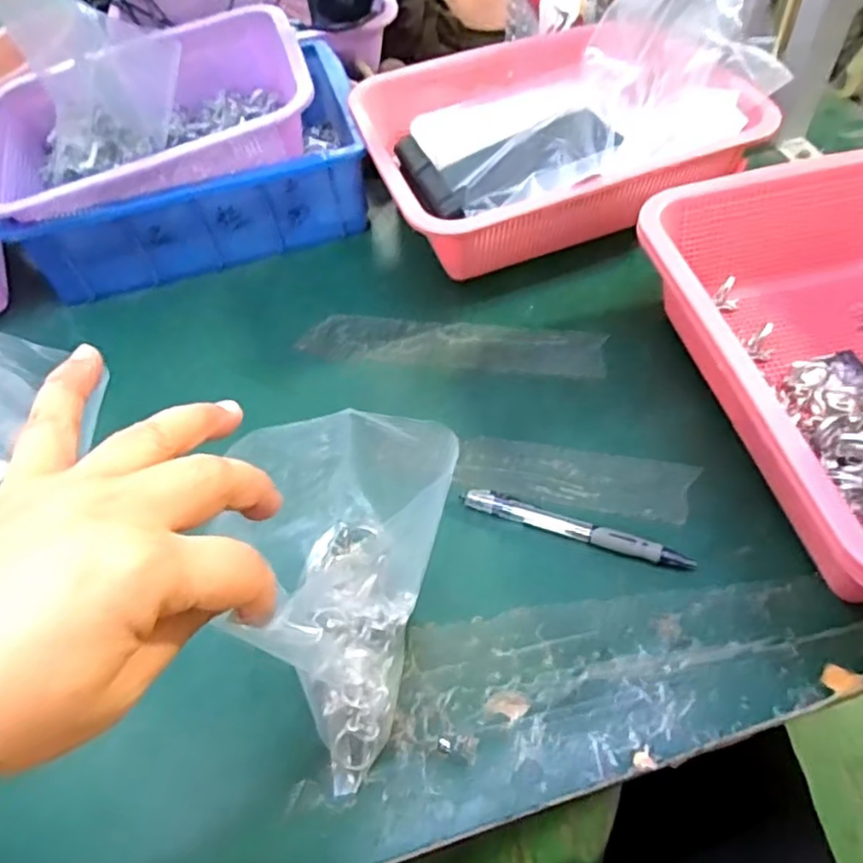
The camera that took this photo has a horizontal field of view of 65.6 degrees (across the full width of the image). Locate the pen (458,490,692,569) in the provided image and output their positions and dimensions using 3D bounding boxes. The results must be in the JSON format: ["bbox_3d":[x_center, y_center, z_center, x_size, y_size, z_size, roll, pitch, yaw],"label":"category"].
[{"bbox_3d":[0.086,0.057,0.401,0.136,0.012,0.016,16,56,16],"label":"pen"}]

